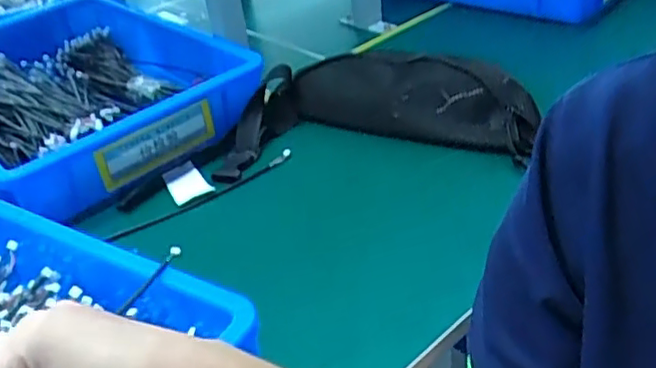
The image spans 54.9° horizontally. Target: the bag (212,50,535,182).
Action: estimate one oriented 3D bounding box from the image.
[{"bbox_3d":[0.050,-0.083,0.658,0.314,0.064,0.158,-2,35,7],"label":"bag"}]

